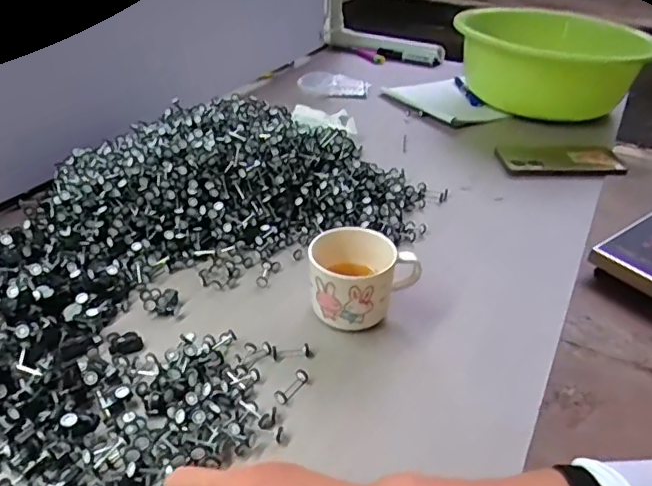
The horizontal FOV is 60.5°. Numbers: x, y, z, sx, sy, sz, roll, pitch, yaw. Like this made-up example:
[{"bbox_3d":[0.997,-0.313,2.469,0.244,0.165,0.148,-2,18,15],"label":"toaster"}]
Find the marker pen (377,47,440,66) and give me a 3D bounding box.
[{"bbox_3d":[0.165,-0.376,1.126,0.126,0.019,0.017,14,37,13],"label":"marker pen"}]

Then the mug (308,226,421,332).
[{"bbox_3d":[0.033,0.028,0.500,0.092,0.062,0.087,3,35,3],"label":"mug"}]

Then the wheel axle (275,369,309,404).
[{"bbox_3d":[-0.026,0.111,0.431,0.011,0.008,0.033,26,41,27],"label":"wheel axle"}]

